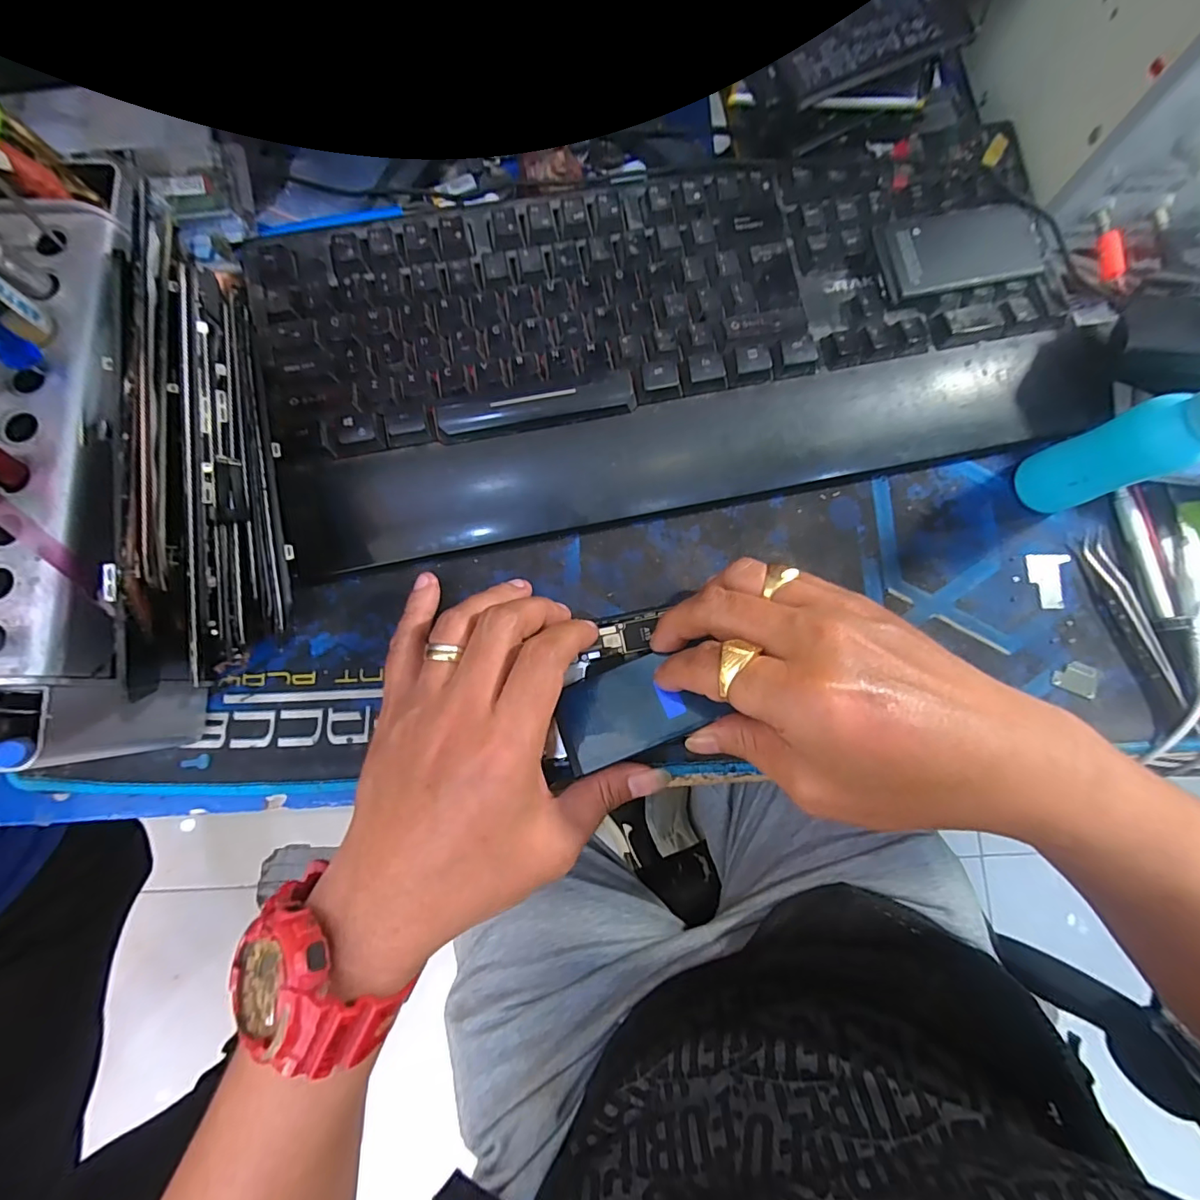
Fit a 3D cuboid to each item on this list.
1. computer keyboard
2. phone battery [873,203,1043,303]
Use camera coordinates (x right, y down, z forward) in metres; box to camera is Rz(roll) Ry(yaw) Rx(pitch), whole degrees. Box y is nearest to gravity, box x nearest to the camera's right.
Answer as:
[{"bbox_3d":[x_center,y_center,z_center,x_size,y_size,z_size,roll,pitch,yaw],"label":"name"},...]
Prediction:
[{"bbox_3d":[0.043,-0.144,0.283,0.434,0.038,0.178,-11,80,-3],"label":"computer keyboard"},{"bbox_3d":[0.196,-0.191,0.278,0.088,0.009,0.044,-12,80,-3],"label":"phone battery"}]

